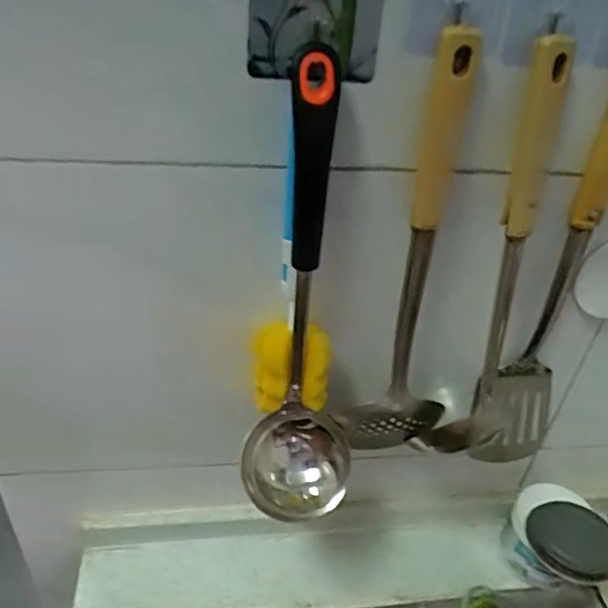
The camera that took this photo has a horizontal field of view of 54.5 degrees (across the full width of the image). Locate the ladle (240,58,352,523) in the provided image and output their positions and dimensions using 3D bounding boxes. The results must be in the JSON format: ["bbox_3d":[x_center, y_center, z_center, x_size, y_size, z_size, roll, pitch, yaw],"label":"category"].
[{"bbox_3d":[0.004,0.012,0.393,0.078,0.305,0.099,4,38,-2],"label":"ladle"}]

